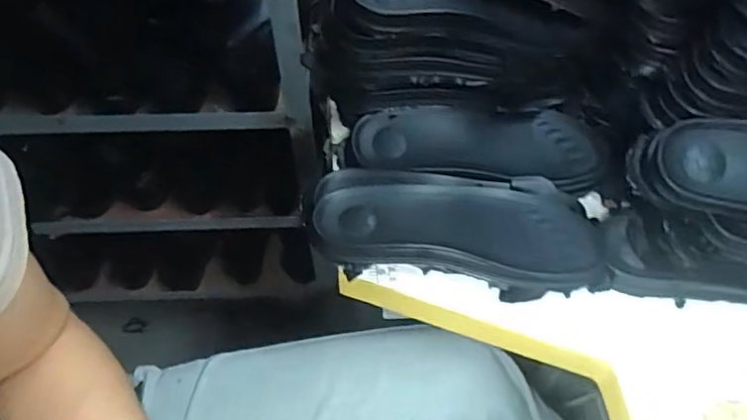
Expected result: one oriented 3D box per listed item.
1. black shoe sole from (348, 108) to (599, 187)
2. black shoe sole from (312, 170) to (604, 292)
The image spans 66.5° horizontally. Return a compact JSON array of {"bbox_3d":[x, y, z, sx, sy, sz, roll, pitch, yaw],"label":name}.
[{"bbox_3d":[0.094,-0.063,0.533,0.219,0.019,0.077,0,52,1],"label":"black shoe sole"},{"bbox_3d":[0.068,0.008,0.472,0.229,0.028,0.100,6,53,6],"label":"black shoe sole"}]

